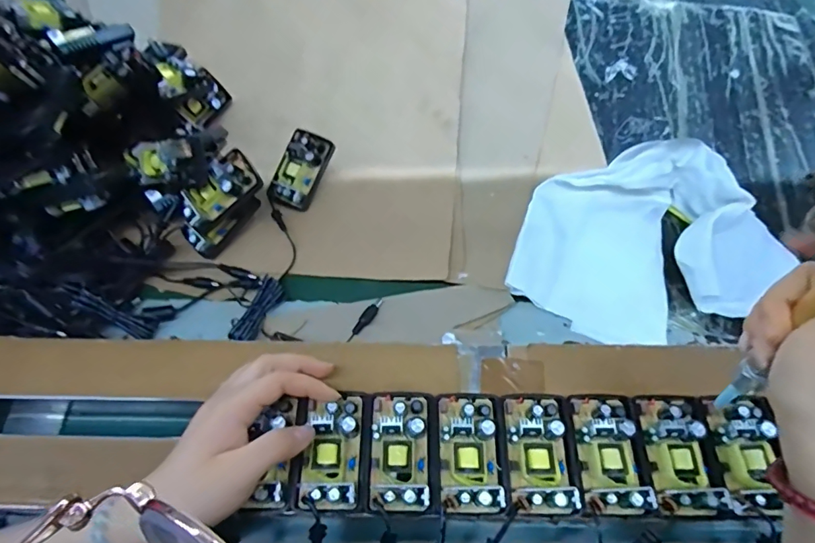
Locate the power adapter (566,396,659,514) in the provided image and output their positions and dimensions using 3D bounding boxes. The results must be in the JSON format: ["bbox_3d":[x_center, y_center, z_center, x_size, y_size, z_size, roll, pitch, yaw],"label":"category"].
[{"bbox_3d":[0.141,0.126,0.329,0.045,0.026,0.077,-3,60,-6],"label":"power adapter"}]

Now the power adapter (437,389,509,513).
[{"bbox_3d":[0.046,0.125,0.330,0.046,0.025,0.079,1,60,-3],"label":"power adapter"}]

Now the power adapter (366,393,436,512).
[{"bbox_3d":[-0.004,0.125,0.331,0.046,0.030,0.075,2,60,-3],"label":"power adapter"}]

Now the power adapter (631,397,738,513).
[{"bbox_3d":[0.190,0.124,0.327,0.049,0.020,0.075,4,60,-1],"label":"power adapter"}]

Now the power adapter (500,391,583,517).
[{"bbox_3d":[0.095,0.125,0.330,0.044,0.024,0.078,-1,60,-4],"label":"power adapter"}]

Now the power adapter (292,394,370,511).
[{"bbox_3d":[-0.054,0.123,0.329,0.050,0.024,0.076,3,60,-2],"label":"power adapter"}]

